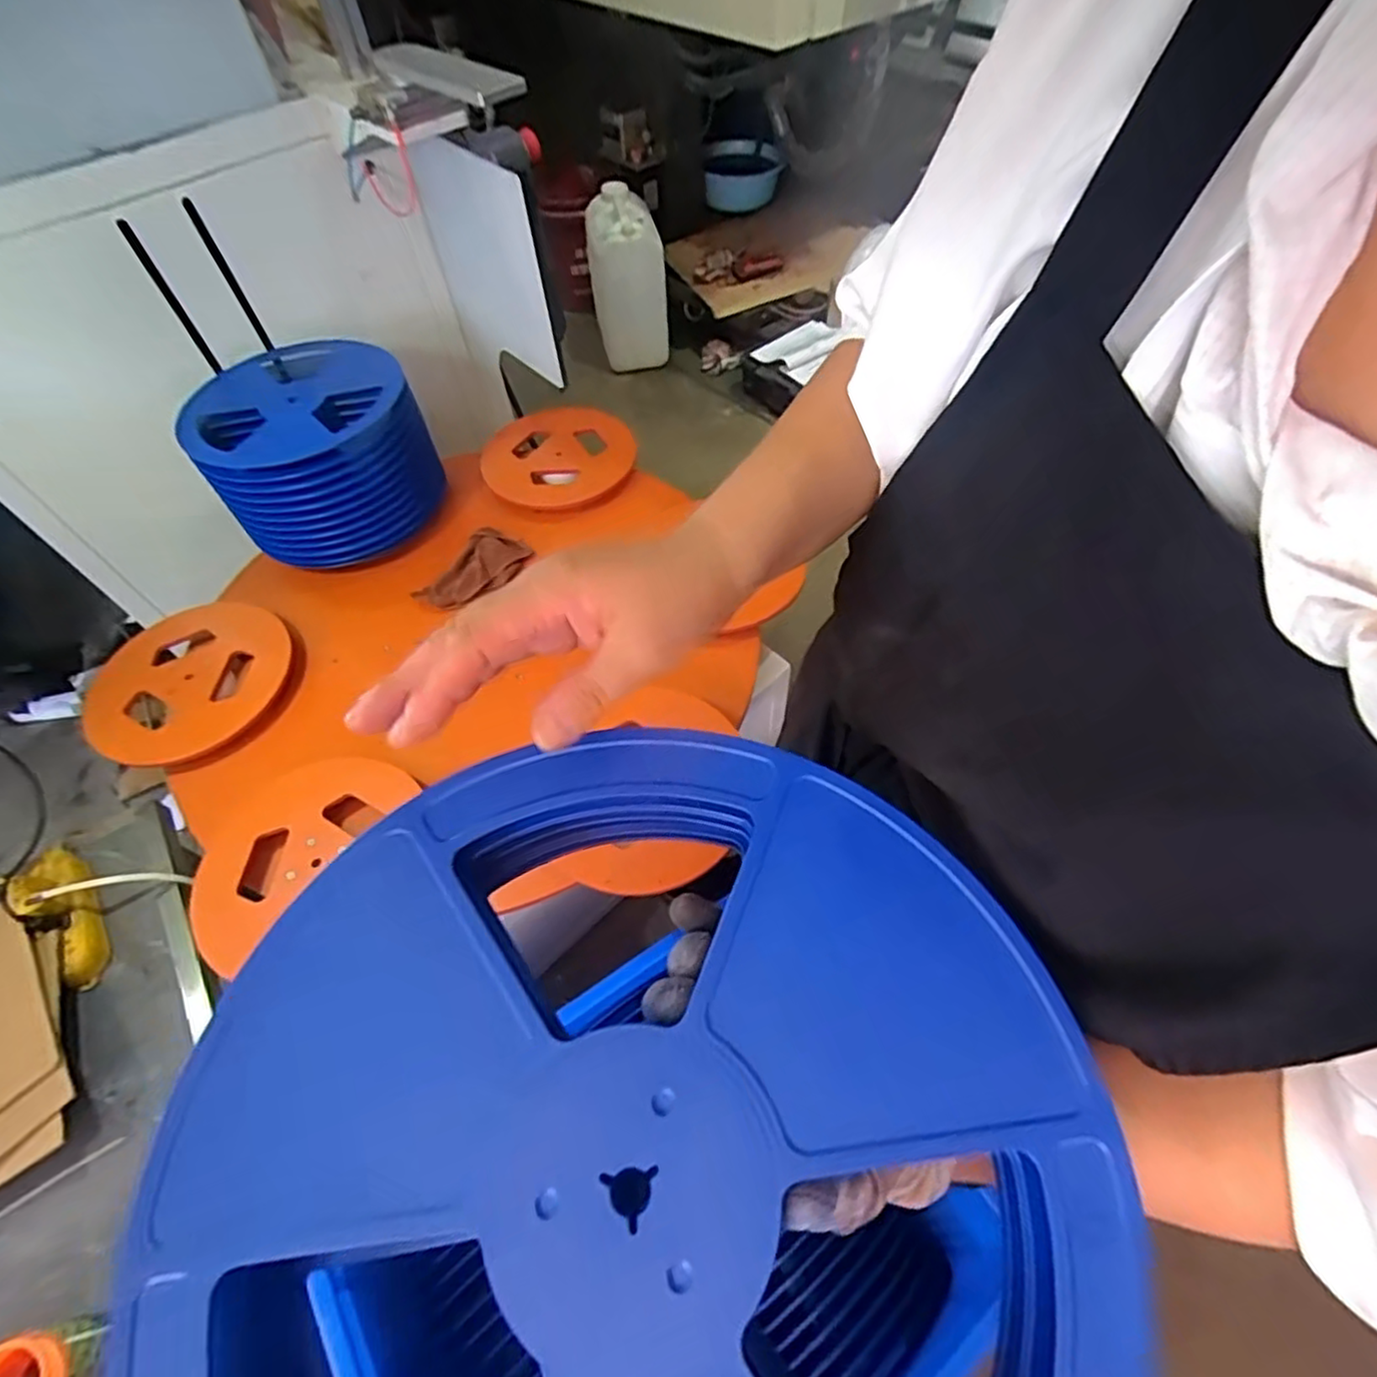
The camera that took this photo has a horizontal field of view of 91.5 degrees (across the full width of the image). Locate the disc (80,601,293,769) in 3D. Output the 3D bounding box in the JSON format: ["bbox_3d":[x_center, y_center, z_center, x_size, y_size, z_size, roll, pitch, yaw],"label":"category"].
[{"bbox_3d":[-0.725,-0.009,0.966,0.239,0.034,0.265,1,52,-9],"label":"disc"}]

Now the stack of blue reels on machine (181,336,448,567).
[{"bbox_3d":[-0.588,-0.381,1.090,0.315,0.196,0.282,-26,59,-15],"label":"stack of blue reels on machine"}]

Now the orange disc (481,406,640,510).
[{"bbox_3d":[-0.234,-0.420,1.196,0.264,0.030,0.237,-1,56,1],"label":"orange disc"}]

